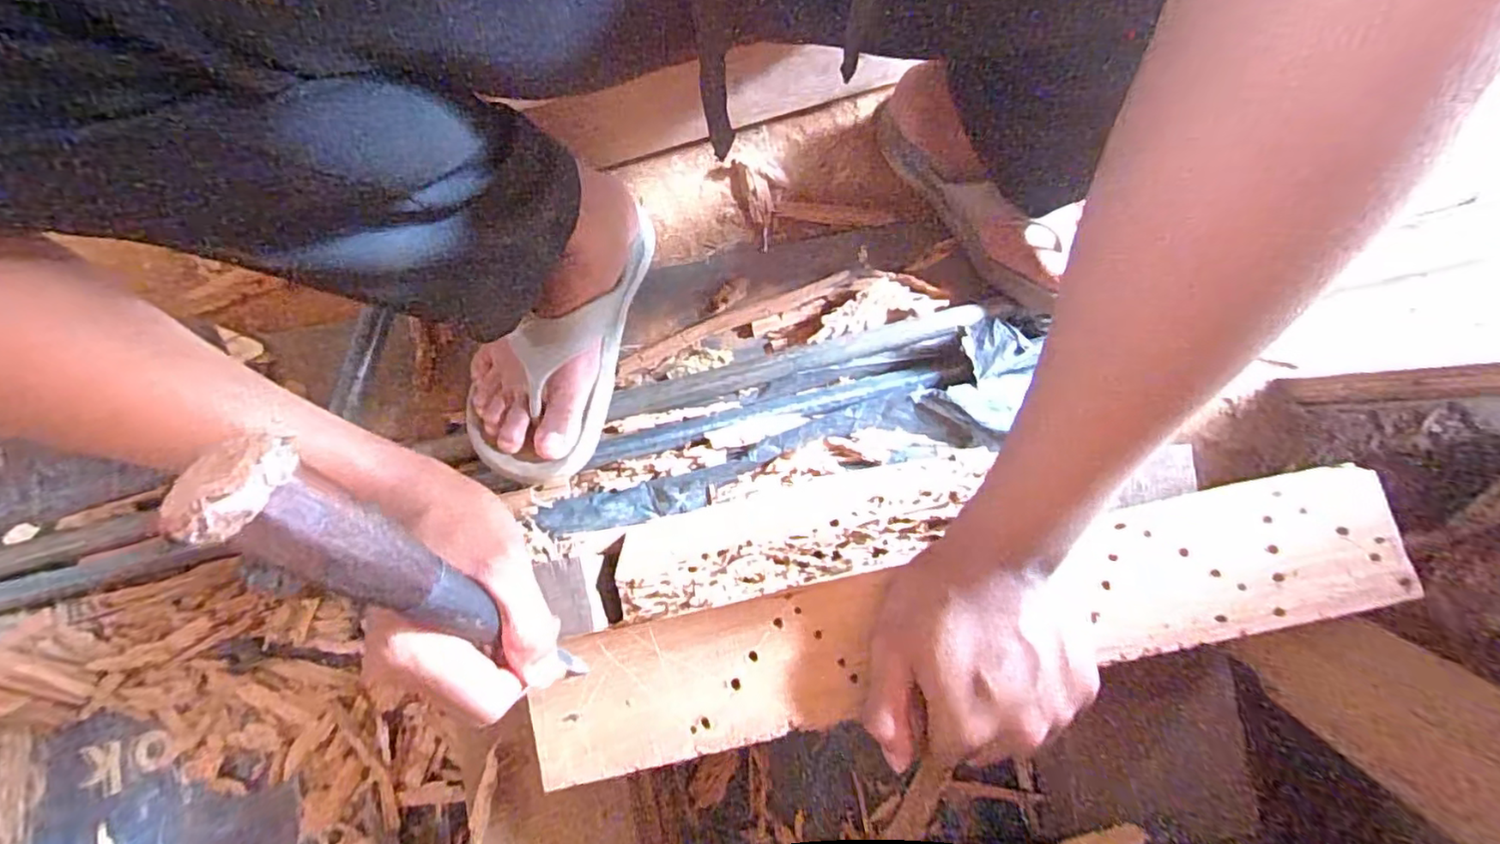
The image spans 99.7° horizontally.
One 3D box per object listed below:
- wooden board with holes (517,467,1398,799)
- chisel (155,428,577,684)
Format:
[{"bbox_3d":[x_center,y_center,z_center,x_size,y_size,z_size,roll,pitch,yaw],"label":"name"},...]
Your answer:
[{"bbox_3d":[0.111,0.107,0.339,0.461,0.017,0.072,-12,79,0],"label":"wooden board with holes"},{"bbox_3d":[-0.131,0.072,0.264,0.030,0.191,0.025,-43,46,-8],"label":"chisel"}]

